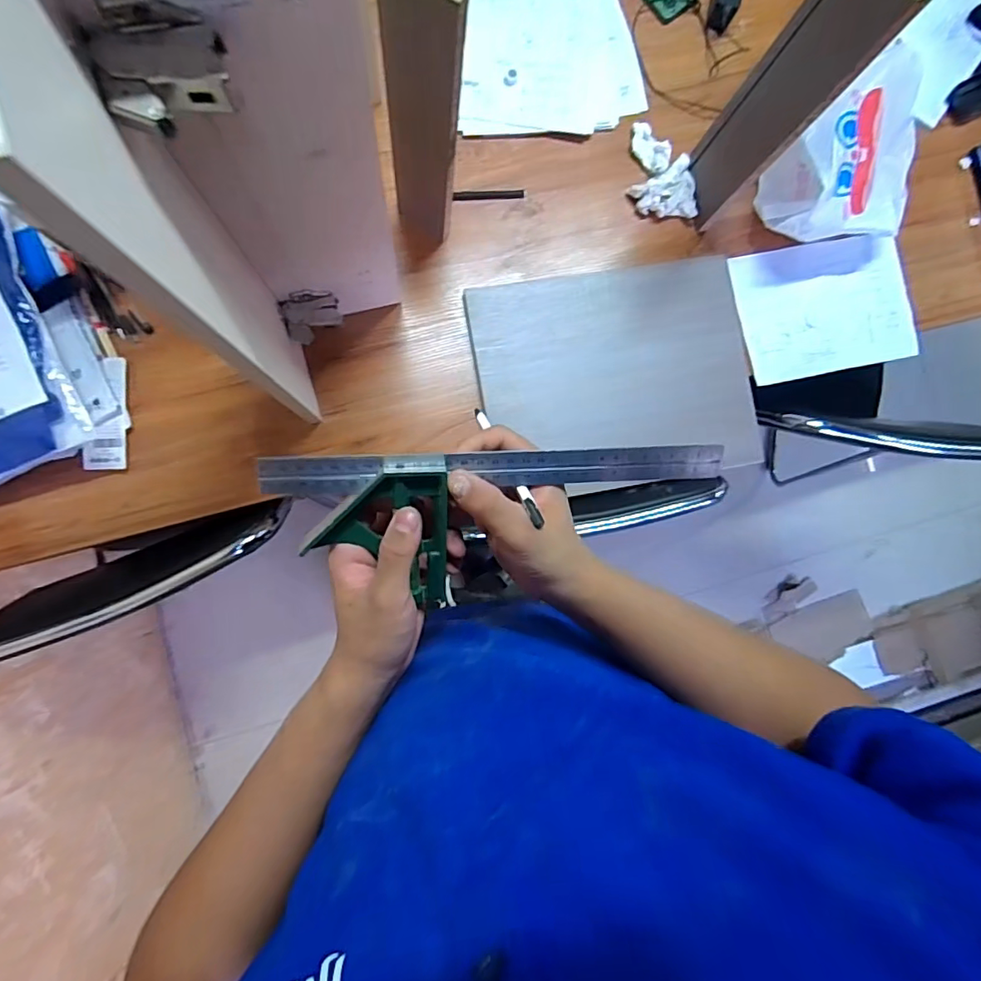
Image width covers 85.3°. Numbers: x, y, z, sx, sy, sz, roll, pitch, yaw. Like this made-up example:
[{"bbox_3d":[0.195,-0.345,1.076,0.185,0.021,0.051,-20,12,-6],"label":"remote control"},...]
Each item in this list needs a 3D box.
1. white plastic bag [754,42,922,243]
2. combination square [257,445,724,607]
[{"bbox_3d":[0.523,-0.481,0.792,0.207,0.147,0.204,-16,89,-6],"label":"white plastic bag"},{"bbox_3d":[0.007,0.022,0.365,0.294,0.021,0.108,-3,116,-9],"label":"combination square"}]

